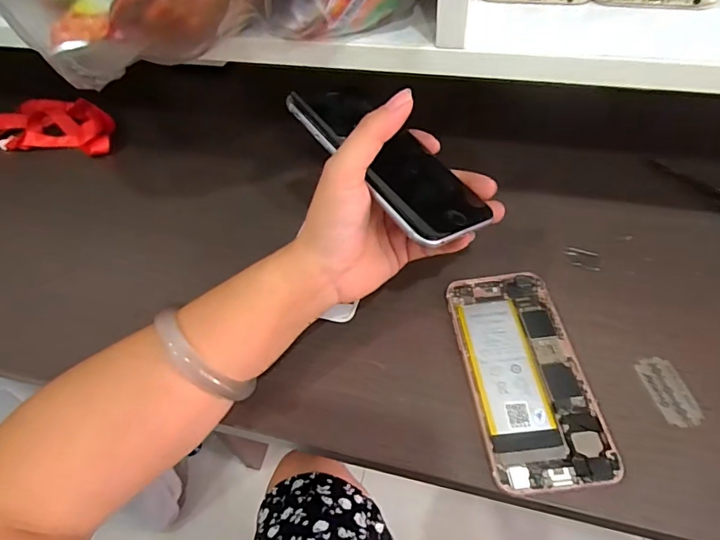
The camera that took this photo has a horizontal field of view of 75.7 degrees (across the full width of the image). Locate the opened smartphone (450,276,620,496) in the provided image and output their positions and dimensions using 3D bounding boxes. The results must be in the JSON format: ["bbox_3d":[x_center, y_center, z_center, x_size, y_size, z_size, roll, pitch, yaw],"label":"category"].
[{"bbox_3d":[0.098,0.059,0.280,0.065,0.005,0.136,-6,53,-1],"label":"opened smartphone"}]

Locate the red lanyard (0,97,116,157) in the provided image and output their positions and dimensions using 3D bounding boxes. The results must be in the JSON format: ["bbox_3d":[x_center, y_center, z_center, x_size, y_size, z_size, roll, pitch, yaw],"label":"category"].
[{"bbox_3d":[-0.320,-0.145,0.471,0.154,0.028,0.081,-2,53,5],"label":"red lanyard"}]

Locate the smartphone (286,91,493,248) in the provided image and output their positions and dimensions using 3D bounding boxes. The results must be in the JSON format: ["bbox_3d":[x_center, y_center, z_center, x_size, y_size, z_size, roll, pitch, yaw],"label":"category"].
[{"bbox_3d":[0.018,-0.068,0.278,0.065,0.009,0.133,-26,63,-34],"label":"smartphone"}]

